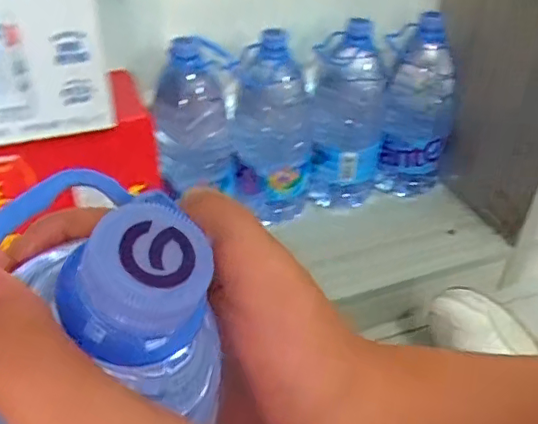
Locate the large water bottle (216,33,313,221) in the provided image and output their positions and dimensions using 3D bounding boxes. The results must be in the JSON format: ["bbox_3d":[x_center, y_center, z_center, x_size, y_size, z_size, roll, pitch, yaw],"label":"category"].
[{"bbox_3d":[0.002,-0.106,0.708,0.101,0.234,0.101,1,37,0],"label":"large water bottle"}]

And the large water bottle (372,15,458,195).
[{"bbox_3d":[0.200,-0.137,0.765,0.100,0.232,0.085,5,37,4],"label":"large water bottle"}]

